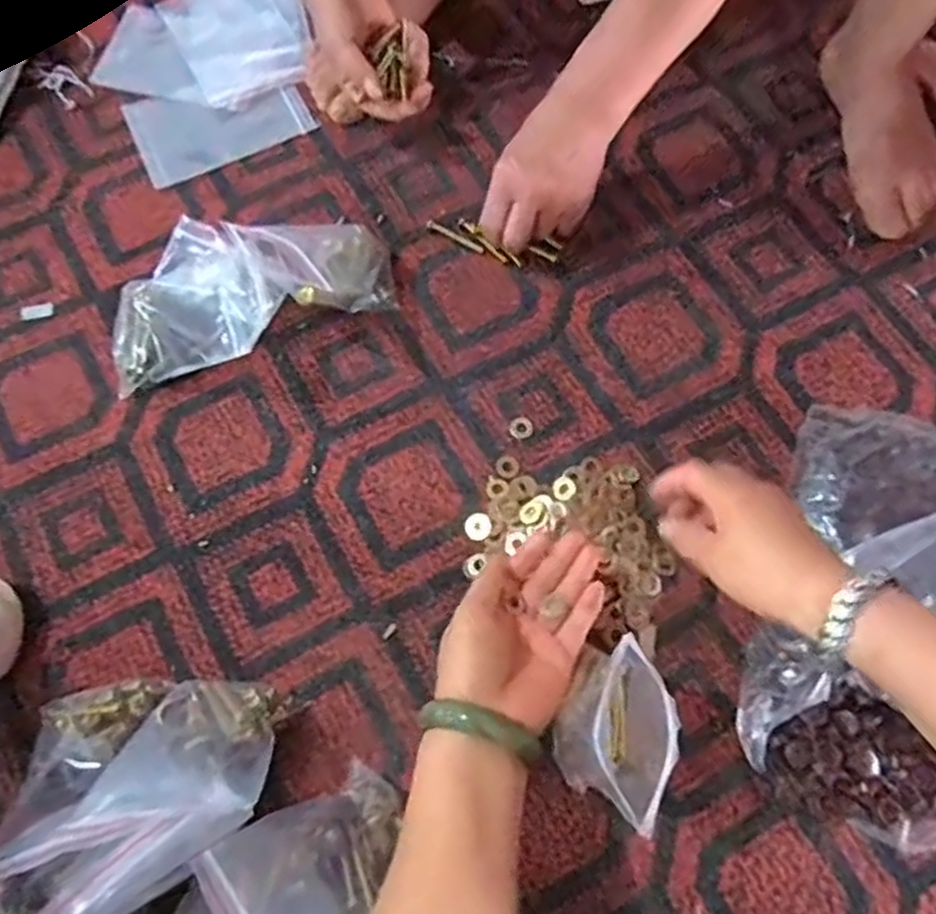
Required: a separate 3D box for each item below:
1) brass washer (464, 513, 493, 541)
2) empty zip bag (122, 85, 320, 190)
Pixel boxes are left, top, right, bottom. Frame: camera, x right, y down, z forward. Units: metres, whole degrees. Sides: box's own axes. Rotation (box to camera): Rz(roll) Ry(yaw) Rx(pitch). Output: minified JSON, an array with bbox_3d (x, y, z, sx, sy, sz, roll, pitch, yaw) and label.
[{"bbox_3d":[0.008,0.050,0.520,0.019,0.004,0.020,0,71,0],"label":"brass washer"},{"bbox_3d":[-0.223,-0.304,0.648,0.151,0.005,0.084,-26,81,-11],"label":"empty zip bag"}]

